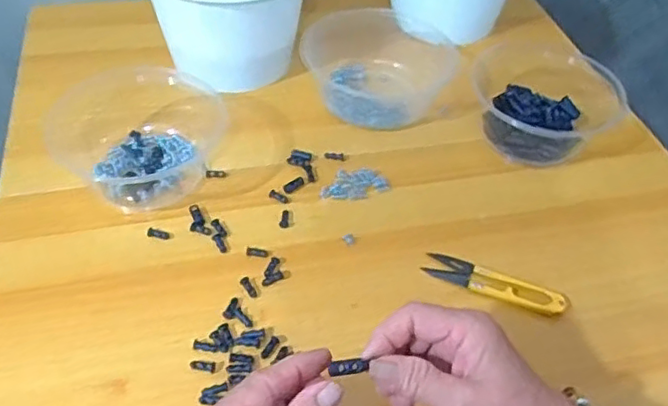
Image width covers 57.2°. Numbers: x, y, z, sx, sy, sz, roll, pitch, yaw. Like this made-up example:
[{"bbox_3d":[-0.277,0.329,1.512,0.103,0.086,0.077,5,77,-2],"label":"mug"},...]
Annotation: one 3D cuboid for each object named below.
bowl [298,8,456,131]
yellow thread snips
[{"bbox_3d":[0.045,-0.137,0.596,0.128,0.050,0.132,3,47,-3],"label":"bowl"},{"bbox_3d":[0.119,0.060,0.453,0.103,0.013,0.025,23,49,15],"label":"yellow thread snips"}]

